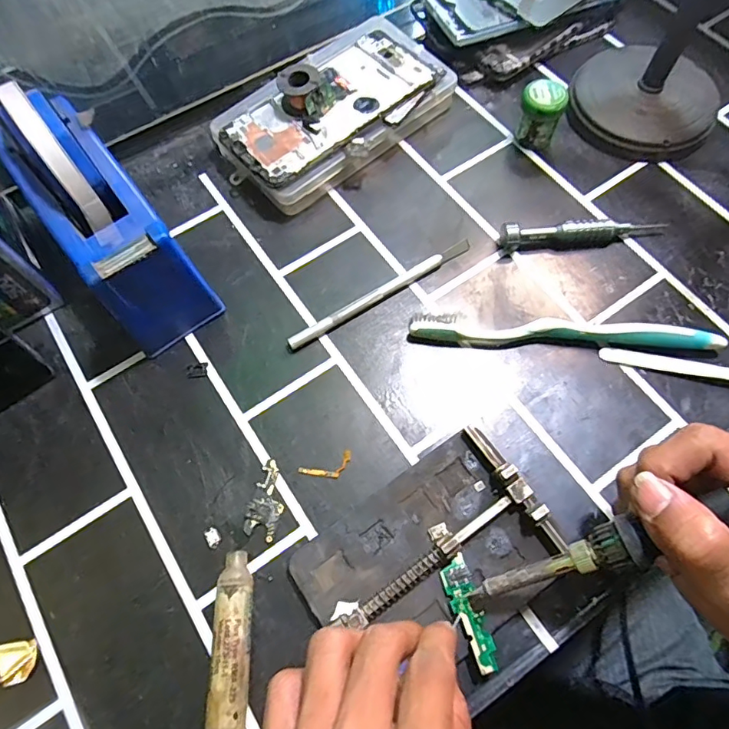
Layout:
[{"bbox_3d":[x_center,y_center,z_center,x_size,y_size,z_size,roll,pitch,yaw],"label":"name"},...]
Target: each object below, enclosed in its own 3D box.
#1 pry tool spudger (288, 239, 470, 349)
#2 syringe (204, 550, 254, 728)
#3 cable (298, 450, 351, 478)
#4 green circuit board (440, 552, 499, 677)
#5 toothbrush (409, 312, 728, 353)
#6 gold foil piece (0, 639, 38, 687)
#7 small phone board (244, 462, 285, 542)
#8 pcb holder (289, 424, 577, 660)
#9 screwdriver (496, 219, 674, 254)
[{"bbox_3d":[0.013,-0.047,0.330,0.138,0.009,0.008,-31,68,-11],"label":"pry tool spudger"},{"bbox_3d":[-0.062,0.139,0.244,0.026,0.022,0.087,1,66,3],"label":"syringe"},{"bbox_3d":[-0.022,0.060,0.288,0.032,0.004,0.012,-19,66,-6],"label":"cable"},{"bbox_3d":[0.052,0.123,0.249,0.014,0.004,0.052,-17,64,-5],"label":"green circuit board"},{"bbox_3d":[0.122,-0.019,0.311,0.184,0.013,0.018,3,66,4],"label":"toothbrush"},{"bbox_3d":[-0.182,0.150,0.250,0.033,0.009,0.019,-9,66,-1],"label":"gold foil piece"},{"bbox_3d":[-0.054,0.076,0.281,0.019,0.004,0.041,15,67,9],"label":"small phone board"},{"bbox_3d":[0.033,0.099,0.258,0.126,0.021,0.087,-28,68,-10],"label":"pcb holder"},{"bbox_3d":[0.148,-0.088,0.338,0.109,0.018,0.015,-3,66,1],"label":"screwdriver"}]

